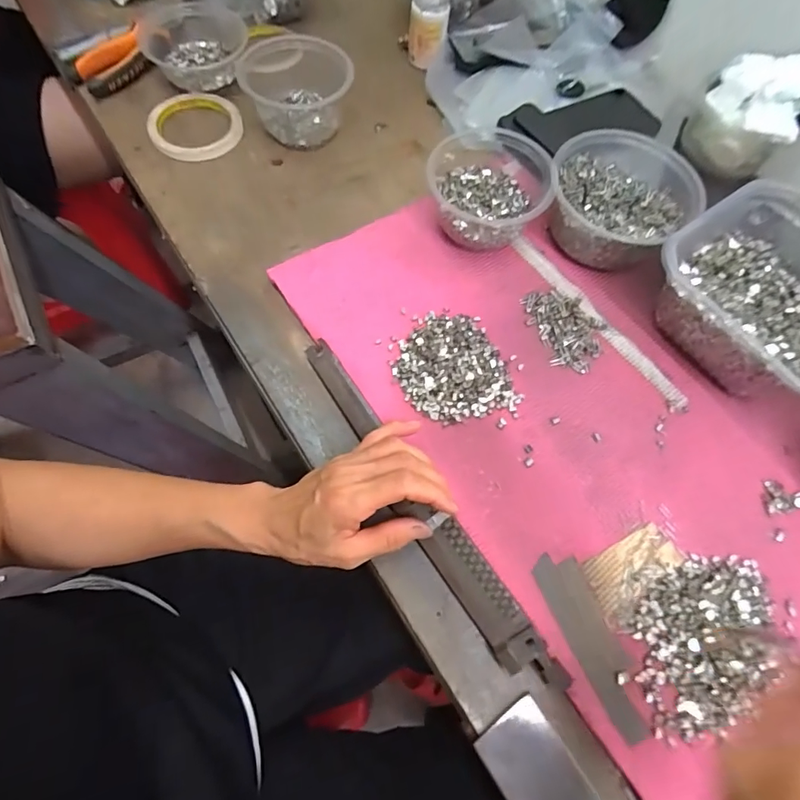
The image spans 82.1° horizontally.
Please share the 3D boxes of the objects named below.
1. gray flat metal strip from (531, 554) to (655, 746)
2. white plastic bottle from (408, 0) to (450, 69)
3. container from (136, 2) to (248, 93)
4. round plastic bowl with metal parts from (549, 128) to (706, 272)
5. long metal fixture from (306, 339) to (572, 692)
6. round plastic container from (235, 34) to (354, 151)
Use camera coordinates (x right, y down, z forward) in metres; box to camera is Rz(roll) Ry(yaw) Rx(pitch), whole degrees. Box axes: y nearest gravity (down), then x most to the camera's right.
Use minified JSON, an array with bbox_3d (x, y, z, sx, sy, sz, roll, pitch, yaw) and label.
[{"bbox_3d":[0.136,0.169,0.322,0.034,0.004,0.122,-21,70,-13],"label":"gray flat metal strip"},{"bbox_3d":[0.034,-0.452,0.546,0.046,0.075,0.046,4,66,-3],"label":"white plastic bottle"},{"bbox_3d":[-0.240,-0.408,0.535,0.121,0.039,0.109,-8,68,-8],"label":"container"},{"bbox_3d":[0.216,-0.197,0.449,0.148,0.062,0.126,-41,75,-19],"label":"round plastic bowl with metal parts"},{"bbox_3d":[0.013,0.078,0.353,0.031,0.024,0.314,-32,72,-13],"label":"long metal fixture"},{"bbox_3d":[-0.116,-0.346,0.507,0.115,0.056,0.133,-19,69,-12],"label":"round plastic container"}]

